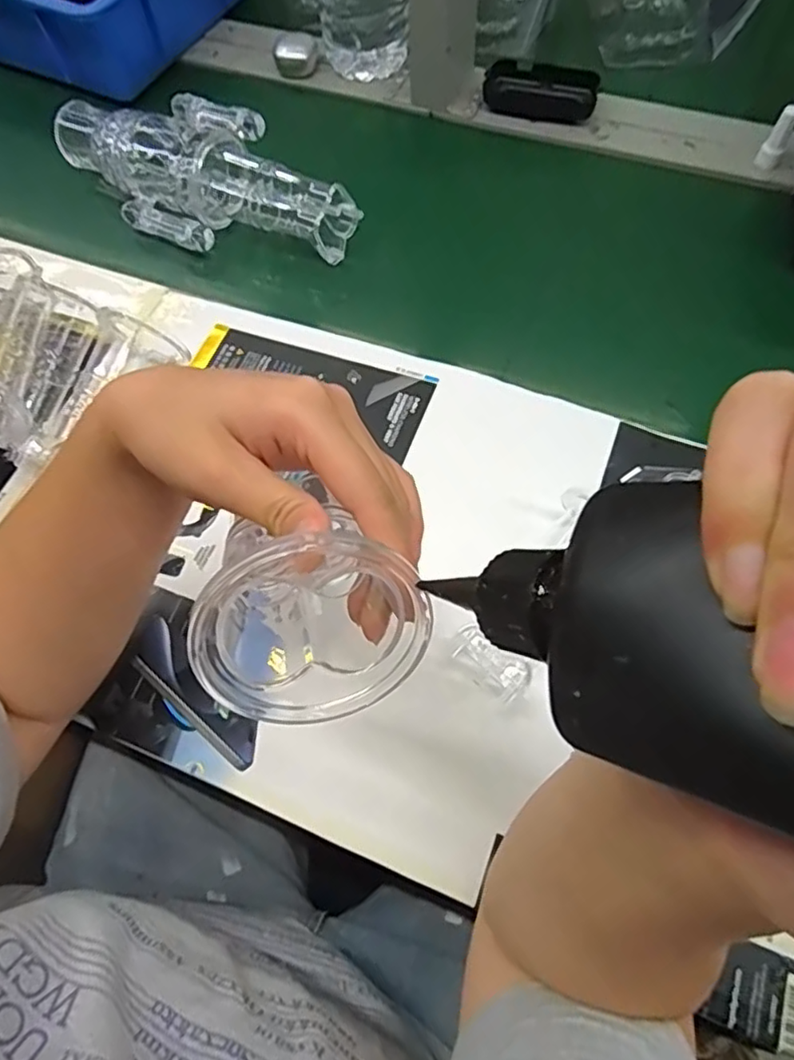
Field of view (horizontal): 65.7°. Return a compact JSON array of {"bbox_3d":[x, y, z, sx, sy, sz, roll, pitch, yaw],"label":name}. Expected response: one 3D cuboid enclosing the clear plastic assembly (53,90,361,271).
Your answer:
[{"bbox_3d":[-0.179,-0.320,0.548,0.291,0.062,0.114,28,70,14],"label":"clear plastic assembly"}]

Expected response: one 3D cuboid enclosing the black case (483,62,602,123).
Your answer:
[{"bbox_3d":[0.143,-0.435,0.604,0.107,0.024,0.047,13,67,8],"label":"black case"}]

